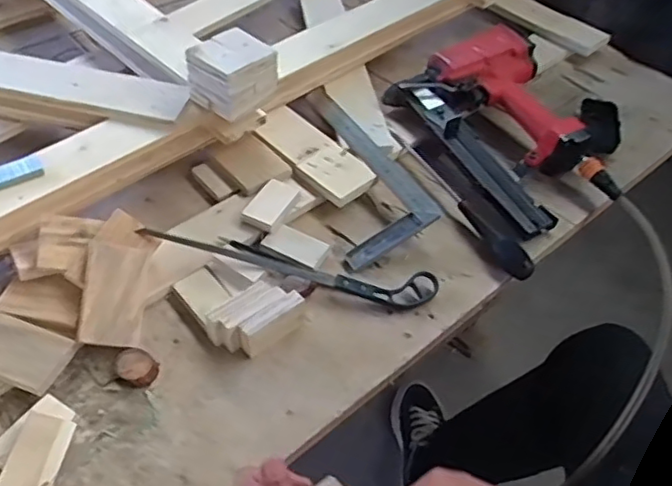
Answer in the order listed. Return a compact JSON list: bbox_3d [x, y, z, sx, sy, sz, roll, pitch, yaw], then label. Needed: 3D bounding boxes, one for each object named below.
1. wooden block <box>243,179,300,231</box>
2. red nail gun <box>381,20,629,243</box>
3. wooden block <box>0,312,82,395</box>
[{"bbox_3d":[-0.077,-0.048,0.758,0.048,0.010,0.080,22,50,13],"label":"wooden block"},{"bbox_3d":[0.271,-0.180,0.844,0.288,0.080,0.308,-24,55,-24],"label":"red nail gun"},{"bbox_3d":[-0.306,0.104,0.607,0.094,0.009,0.060,22,52,4],"label":"wooden block"}]

